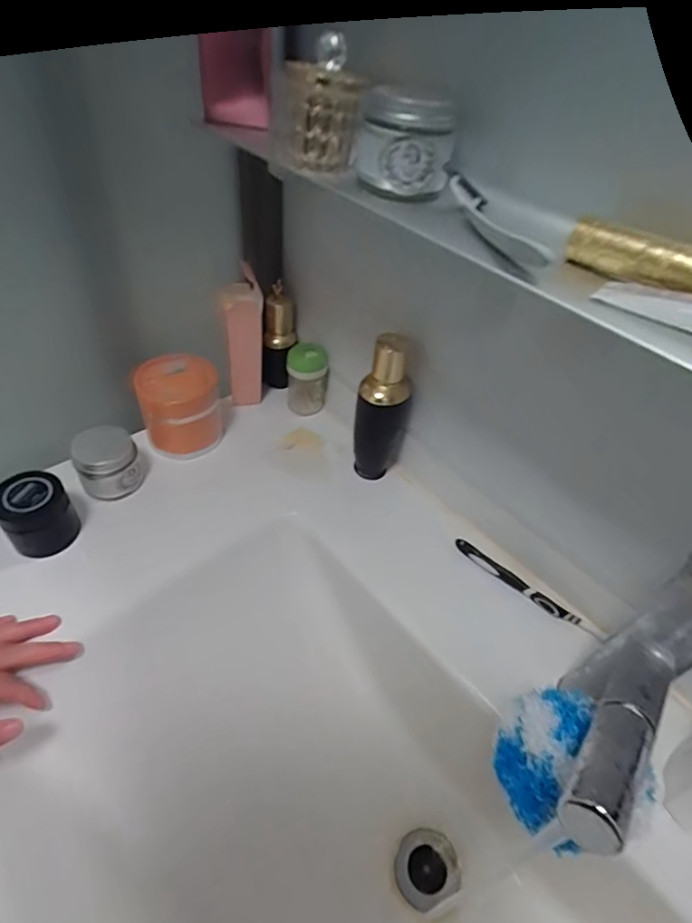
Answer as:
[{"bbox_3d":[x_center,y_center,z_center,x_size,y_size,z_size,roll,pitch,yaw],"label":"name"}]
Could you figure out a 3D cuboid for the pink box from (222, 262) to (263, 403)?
[{"bbox_3d":[-0.121,-0.149,0.611,0.042,0.166,0.046,-5,46,-11],"label":"pink box"}]

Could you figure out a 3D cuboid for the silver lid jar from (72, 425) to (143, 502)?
[{"bbox_3d":[-0.244,0.000,0.522,0.057,0.056,0.055,3,45,-3],"label":"silver lid jar"}]

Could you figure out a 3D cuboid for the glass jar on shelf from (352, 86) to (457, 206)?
[{"bbox_3d":[0.038,-0.207,0.331,0.060,0.053,0.053,7,45,1],"label":"glass jar on shelf"}]

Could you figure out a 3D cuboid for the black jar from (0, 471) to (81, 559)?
[{"bbox_3d":[-0.283,0.050,0.467,0.056,0.071,0.044,-28,55,-29],"label":"black jar"}]

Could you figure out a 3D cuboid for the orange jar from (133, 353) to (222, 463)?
[{"bbox_3d":[-0.185,-0.061,0.556,0.084,0.088,0.072,25,48,18],"label":"orange jar"}]

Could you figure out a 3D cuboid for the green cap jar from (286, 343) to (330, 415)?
[{"bbox_3d":[-0.048,-0.106,0.631,0.050,0.092,0.056,3,45,-3],"label":"green cap jar"}]

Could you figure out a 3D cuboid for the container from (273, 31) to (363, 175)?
[{"bbox_3d":[-0.020,-0.242,0.348,0.053,0.071,0.046,-6,47,-12],"label":"container"}]

